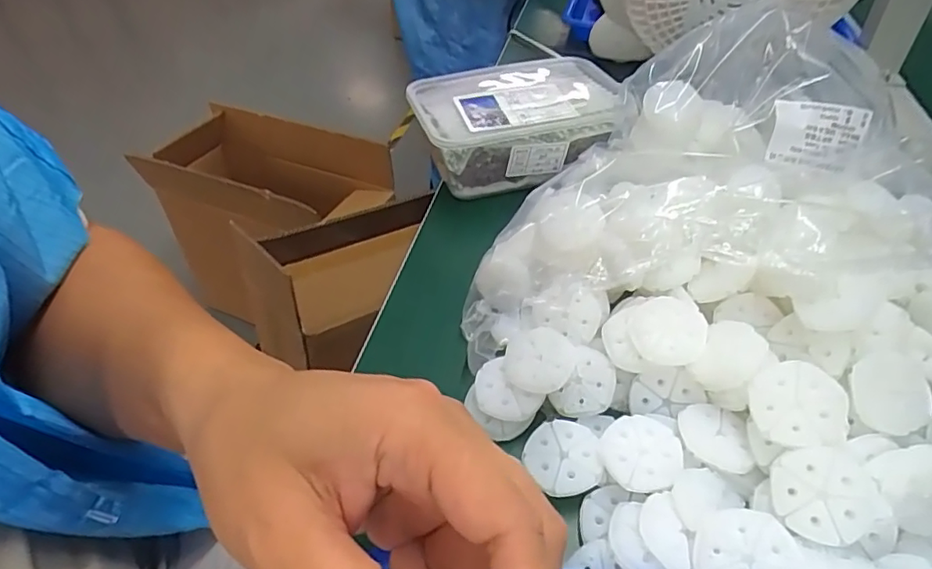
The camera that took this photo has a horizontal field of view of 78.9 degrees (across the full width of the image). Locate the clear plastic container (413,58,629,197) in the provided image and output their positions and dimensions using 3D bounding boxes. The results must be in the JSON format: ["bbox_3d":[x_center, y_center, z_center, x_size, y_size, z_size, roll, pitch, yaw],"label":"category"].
[{"bbox_3d":[0.043,-0.138,0.484,0.171,0.060,0.129,-13,45,-12],"label":"clear plastic container"}]

